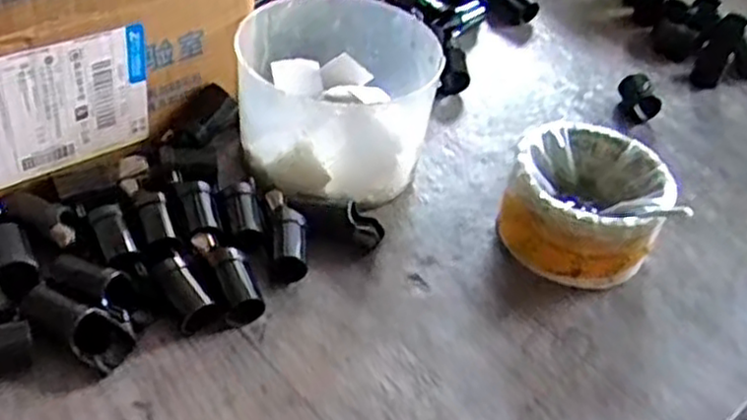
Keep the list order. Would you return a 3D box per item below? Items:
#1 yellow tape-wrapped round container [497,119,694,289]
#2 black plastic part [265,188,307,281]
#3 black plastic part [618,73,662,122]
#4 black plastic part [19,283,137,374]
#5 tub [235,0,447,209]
[{"bbox_3d":[0.119,-0.003,0.431,0.079,0.052,0.084,5,43,-5],"label":"yellow tape-wrapped round container"},{"bbox_3d":[-0.045,0.015,0.406,0.018,0.020,0.053,-3,43,-12],"label":"black plastic part"},{"bbox_3d":[0.191,-0.083,0.554,0.024,0.015,0.044,3,42,-5],"label":"black plastic part"},{"bbox_3d":[-0.138,0.054,0.353,0.054,0.021,0.024,23,44,17],"label":"black plastic part"},{"bbox_3d":[-0.021,-0.064,0.455,0.111,0.081,0.115,5,43,-5],"label":"tub"}]

